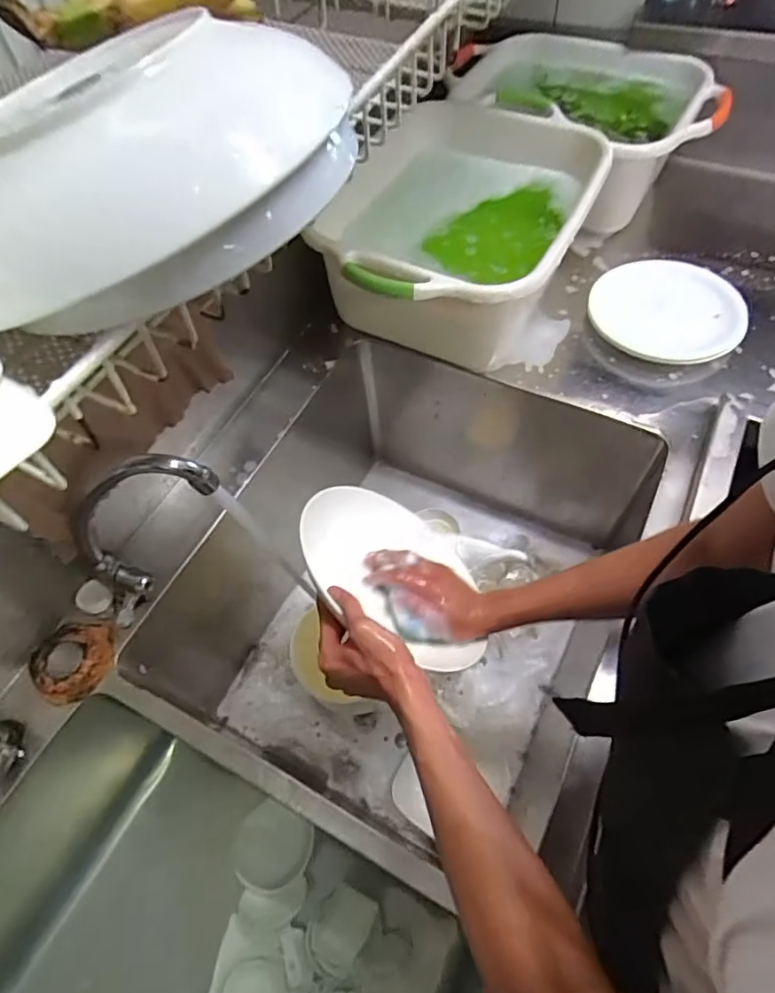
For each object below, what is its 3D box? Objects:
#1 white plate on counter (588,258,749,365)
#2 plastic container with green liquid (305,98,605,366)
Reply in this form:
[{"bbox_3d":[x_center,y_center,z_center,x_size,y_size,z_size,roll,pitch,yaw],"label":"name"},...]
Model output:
[{"bbox_3d":[0.451,-0.308,0.885,0.224,0.044,0.228,-2,58,3],"label":"white plate on counter"},{"bbox_3d":[0.118,-0.390,0.853,0.321,0.181,0.449,22,62,16],"label":"plastic container with green liquid"}]

